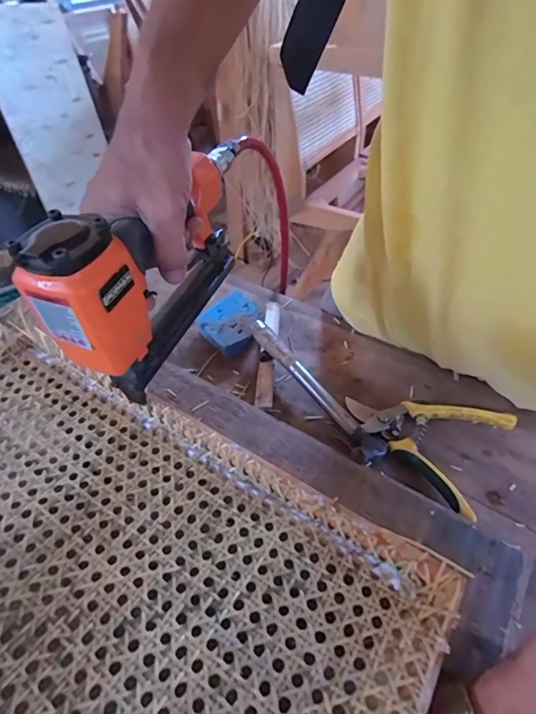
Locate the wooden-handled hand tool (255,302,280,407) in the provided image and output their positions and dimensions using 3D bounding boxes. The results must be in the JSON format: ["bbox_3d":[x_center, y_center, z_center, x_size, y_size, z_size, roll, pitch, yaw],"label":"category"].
[{"bbox_3d":[0.001,-0.010,0.581,0.022,0.014,0.179,3,47,4],"label":"wooden-handled hand tool"}]

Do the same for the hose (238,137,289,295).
[{"bbox_3d":[0.011,-0.184,0.598,0.022,0.322,0.054,12,72,13],"label":"hose"}]

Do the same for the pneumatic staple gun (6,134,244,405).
[{"bbox_3d":[-0.087,-0.094,0.376,0.054,0.142,0.257,13,49,14],"label":"pneumatic staple gun"}]

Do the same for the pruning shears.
[{"bbox_3d":[0.164,0.084,0.480,0.166,0.030,0.132,27,53,24],"label":"pruning shears"}]

